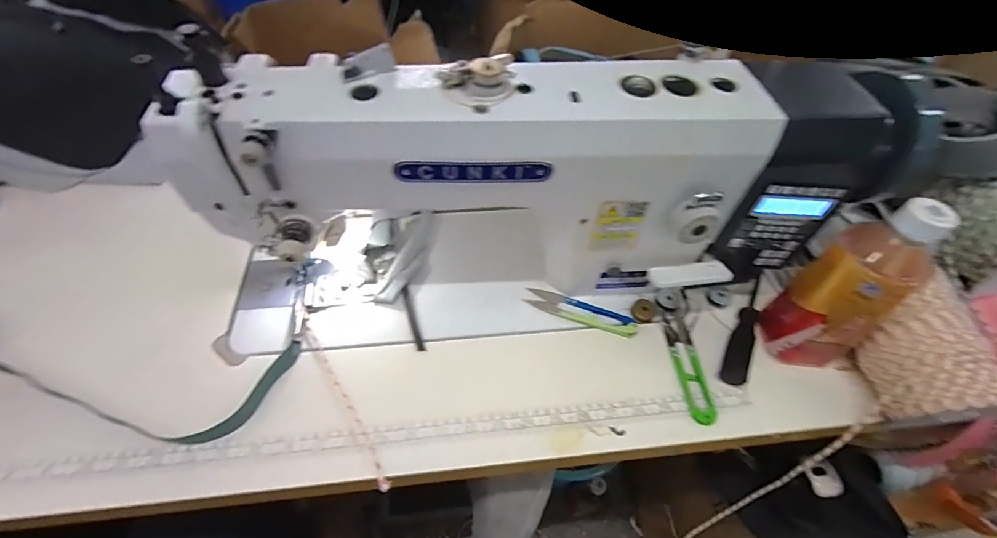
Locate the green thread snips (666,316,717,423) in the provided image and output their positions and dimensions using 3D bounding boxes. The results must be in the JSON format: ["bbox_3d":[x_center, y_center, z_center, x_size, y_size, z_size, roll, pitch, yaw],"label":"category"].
[{"bbox_3d":[0.183,0.092,0.416,0.025,0.011,0.112,2,53,-2],"label":"green thread snips"}]

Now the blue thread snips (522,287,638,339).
[{"bbox_3d":[0.086,0.045,0.453,0.115,0.016,0.028,18,54,10],"label":"blue thread snips"}]

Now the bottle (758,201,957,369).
[{"bbox_3d":[0.300,0.018,0.366,0.066,0.174,0.074,-26,58,-21],"label":"bottle"}]

